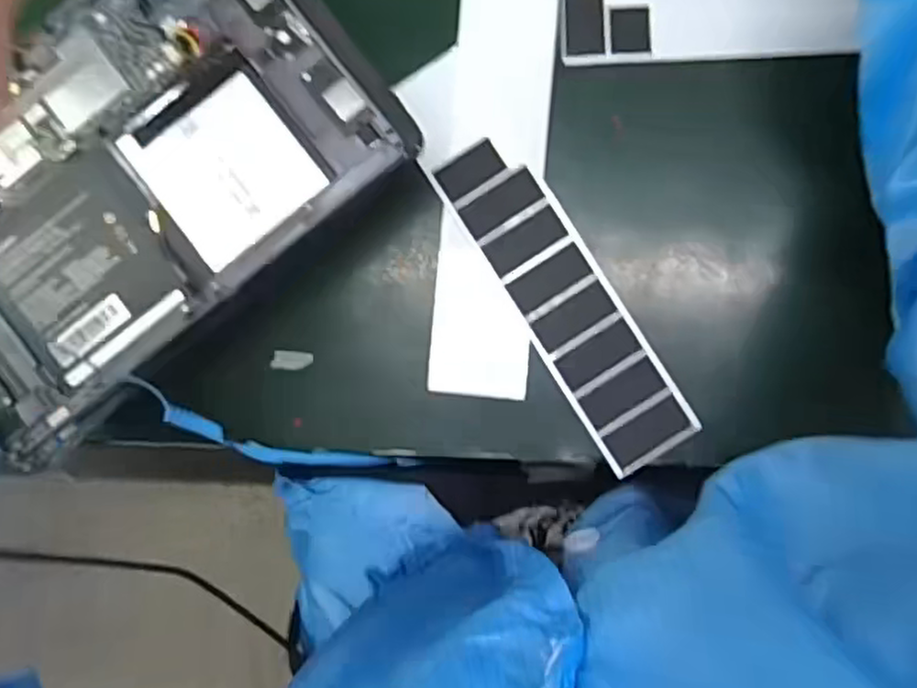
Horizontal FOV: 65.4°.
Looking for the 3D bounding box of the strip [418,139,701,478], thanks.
[{"bbox_3d":[0.063,-0.026,0.429,0.054,0.004,0.212,-32,88,0],"label":"strip"}]

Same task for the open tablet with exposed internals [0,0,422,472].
[{"bbox_3d":[-0.167,-0.088,0.362,0.257,0.012,0.169,-37,86,1],"label":"open tablet with exposed internals"}]

